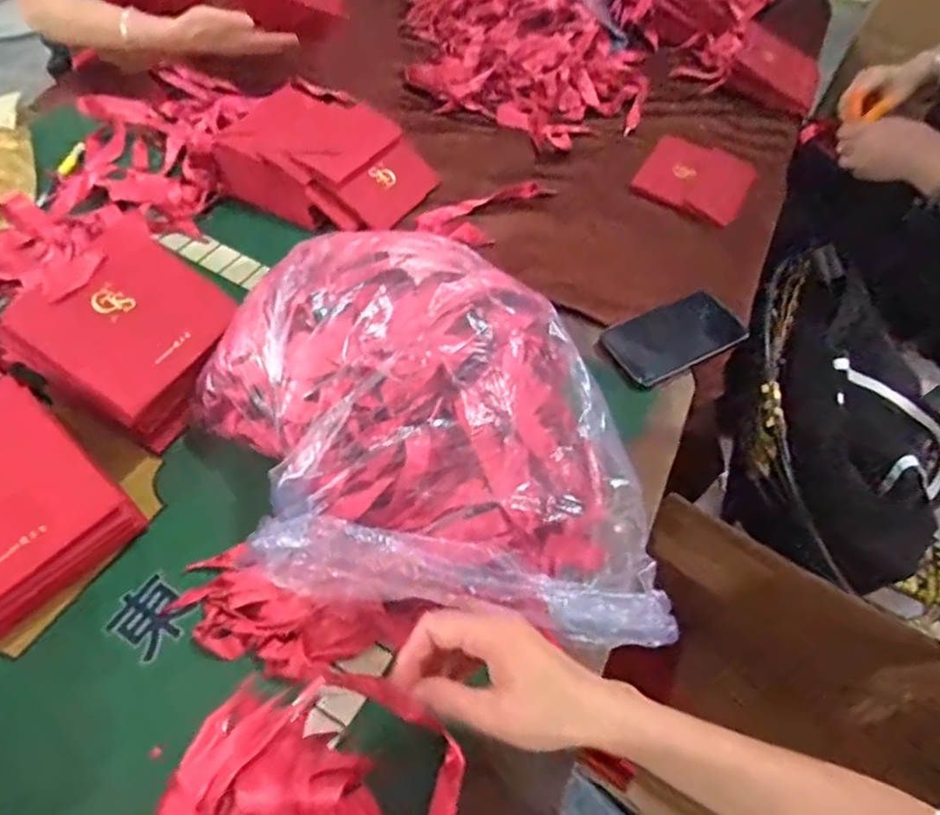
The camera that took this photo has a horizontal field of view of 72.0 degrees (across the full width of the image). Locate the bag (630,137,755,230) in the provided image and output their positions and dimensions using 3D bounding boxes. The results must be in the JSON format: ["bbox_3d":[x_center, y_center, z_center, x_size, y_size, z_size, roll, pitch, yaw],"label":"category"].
[{"bbox_3d":[0.300,-0.305,0.865,0.139,0.021,0.105,28,80,14],"label":"bag"}]

